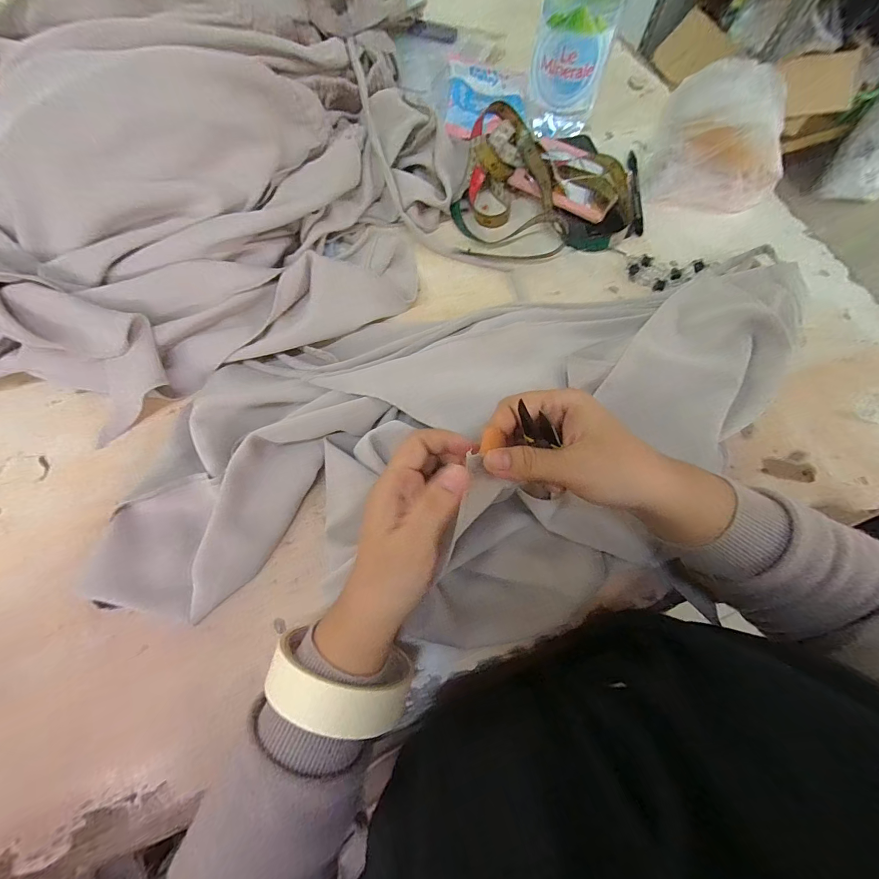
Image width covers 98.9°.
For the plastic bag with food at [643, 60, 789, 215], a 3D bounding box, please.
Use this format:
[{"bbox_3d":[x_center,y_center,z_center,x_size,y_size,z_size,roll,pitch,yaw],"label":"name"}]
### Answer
[{"bbox_3d":[0.313,-0.324,0.406,0.136,0.118,0.071,10,71,4],"label":"plastic bag with food"}]

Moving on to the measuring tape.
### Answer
[{"bbox_3d":[0.124,-0.289,0.426,0.197,0.046,0.195,13,71,5],"label":"measuring tape"}]

